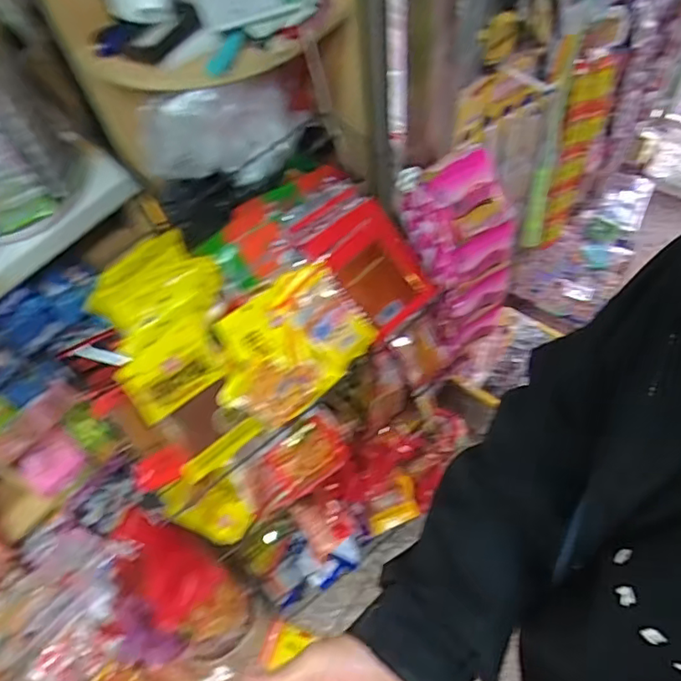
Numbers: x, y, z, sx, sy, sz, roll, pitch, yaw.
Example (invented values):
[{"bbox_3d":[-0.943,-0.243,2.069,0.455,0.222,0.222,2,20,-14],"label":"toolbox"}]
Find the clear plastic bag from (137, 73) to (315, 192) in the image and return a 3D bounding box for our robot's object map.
[{"bbox_3d":[-0.159,-0.285,0.796,0.222,0.145,0.061,-7,58,2],"label":"clear plastic bag"}]

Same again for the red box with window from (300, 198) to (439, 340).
[{"bbox_3d":[0.049,-0.102,0.839,0.122,0.035,0.166,-40,103,-7],"label":"red box with window"}]

